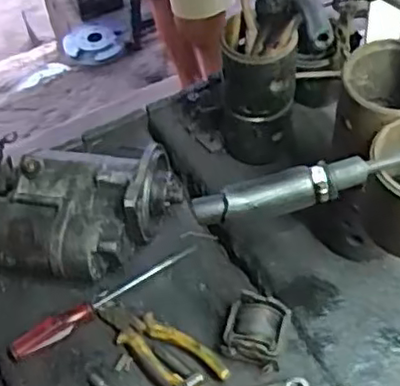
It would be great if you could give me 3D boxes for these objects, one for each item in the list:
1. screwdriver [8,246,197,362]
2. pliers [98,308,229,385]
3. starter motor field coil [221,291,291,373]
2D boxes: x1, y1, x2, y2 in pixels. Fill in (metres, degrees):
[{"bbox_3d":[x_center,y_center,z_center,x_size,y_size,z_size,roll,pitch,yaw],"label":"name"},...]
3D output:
[{"bbox_3d":[-0.099,0.117,0.690,0.216,0.019,0.024,-26,55,-14],"label":"screwdriver"},{"bbox_3d":[-0.042,0.151,0.650,0.145,0.020,0.052,34,63,27],"label":"pliers"},{"bbox_3d":[0.055,0.140,0.635,0.060,0.050,0.066,13,55,15],"label":"starter motor field coil"}]

